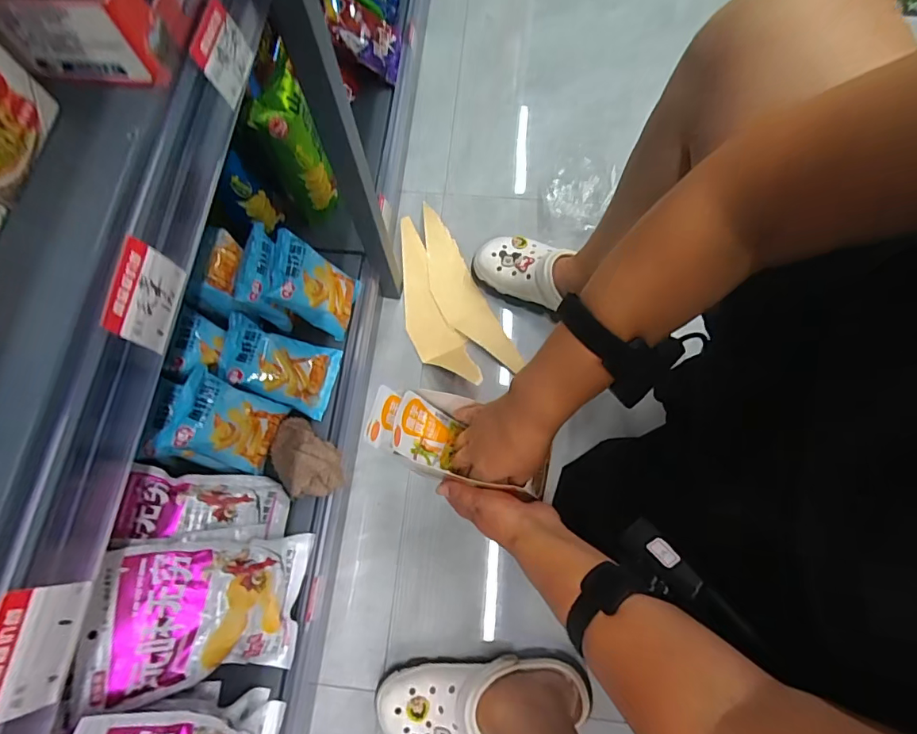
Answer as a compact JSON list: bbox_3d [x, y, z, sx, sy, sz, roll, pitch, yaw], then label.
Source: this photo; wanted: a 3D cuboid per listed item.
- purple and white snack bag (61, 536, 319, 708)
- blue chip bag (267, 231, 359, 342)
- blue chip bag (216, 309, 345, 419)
[{"bbox_3d":[-0.268,0.259,0.508,0.203,0.045,0.137,11,72,-36],"label":"purple and white snack bag"},{"bbox_3d":[-0.183,-0.103,0.617,0.032,0.133,0.085,-2,70,37],"label":"blue chip bag"},{"bbox_3d":[-0.223,0.000,0.604,0.141,0.026,0.092,23,67,-34],"label":"blue chip bag"}]

